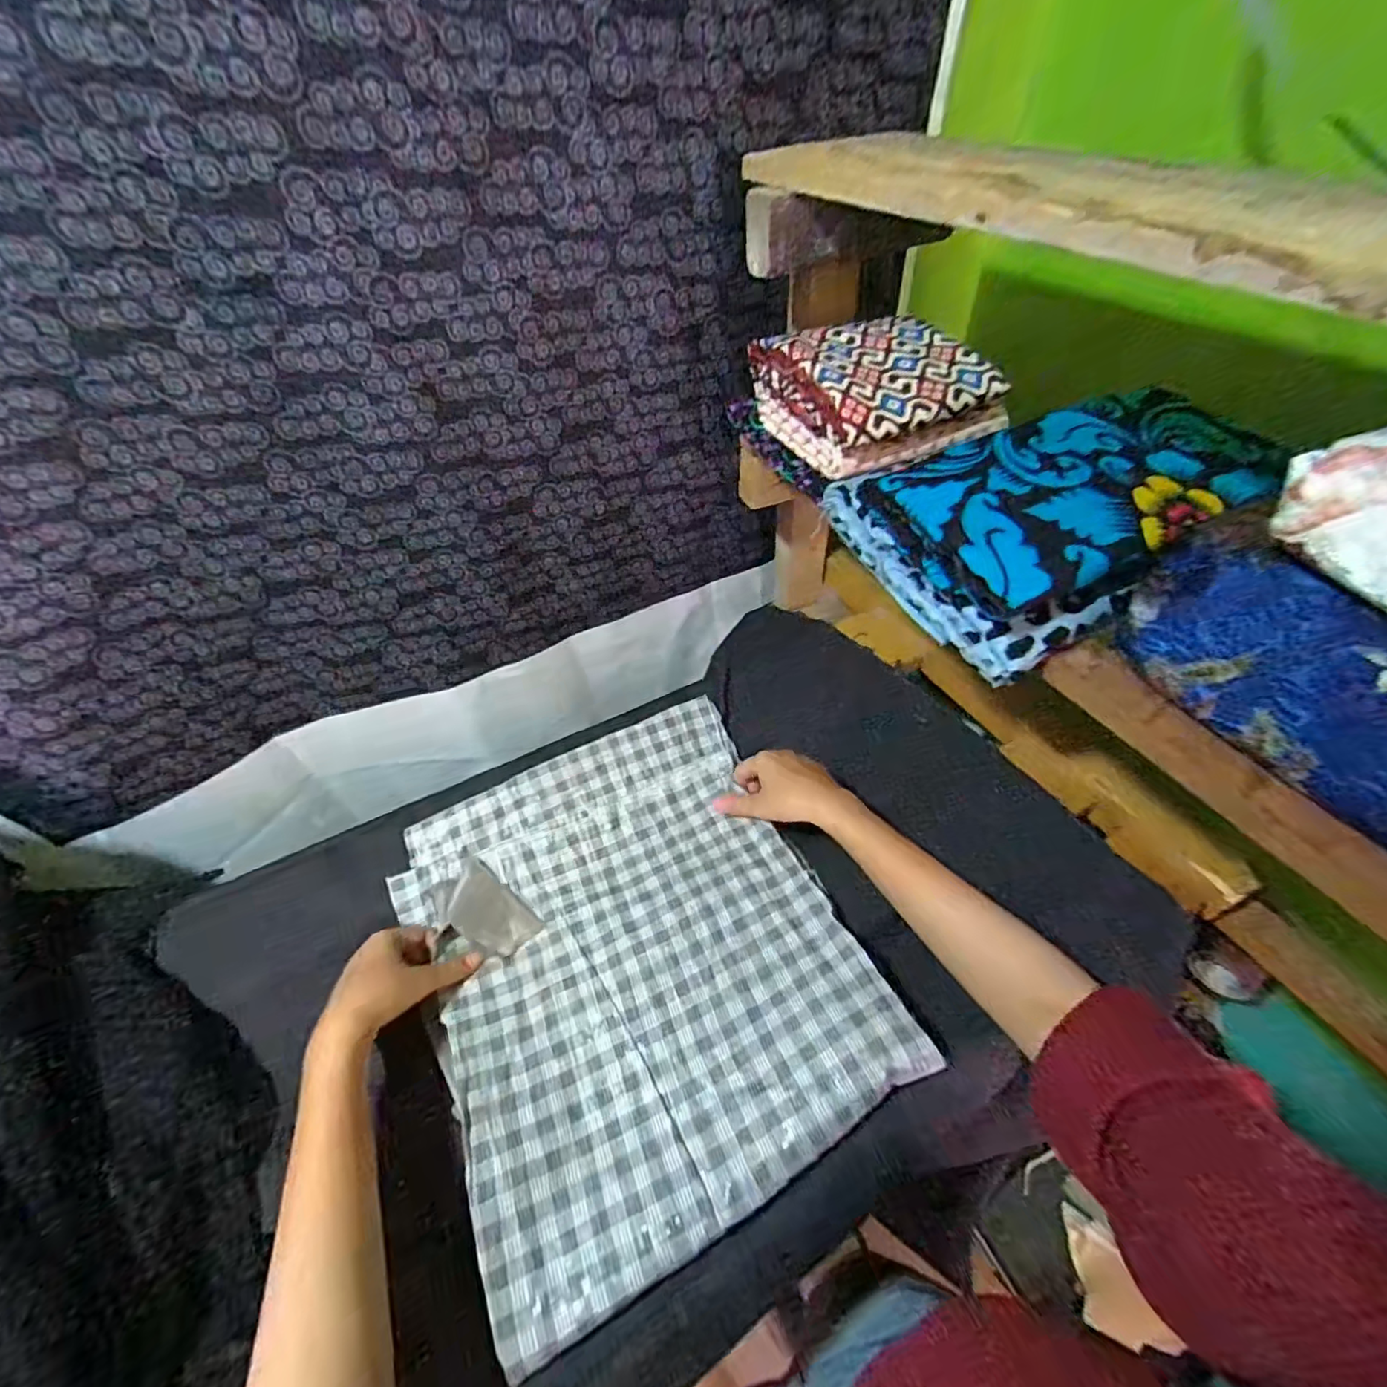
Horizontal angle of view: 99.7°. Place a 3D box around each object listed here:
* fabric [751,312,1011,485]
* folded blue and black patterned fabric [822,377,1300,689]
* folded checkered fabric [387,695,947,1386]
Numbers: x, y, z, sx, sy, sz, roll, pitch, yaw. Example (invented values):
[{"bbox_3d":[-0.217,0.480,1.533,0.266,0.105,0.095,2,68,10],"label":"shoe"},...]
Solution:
[{"bbox_3d":[0.161,-0.273,0.522,0.171,0.067,0.153,-21,50,-15],"label":"fabric"},{"bbox_3d":[0.264,-0.137,0.439,0.261,0.086,0.192,-20,50,-15],"label":"folded blue and black patterned fabric"},{"bbox_3d":[-0.049,0.194,0.474,0.313,0.046,0.369,-24,51,-18],"label":"folded checkered fabric"}]

